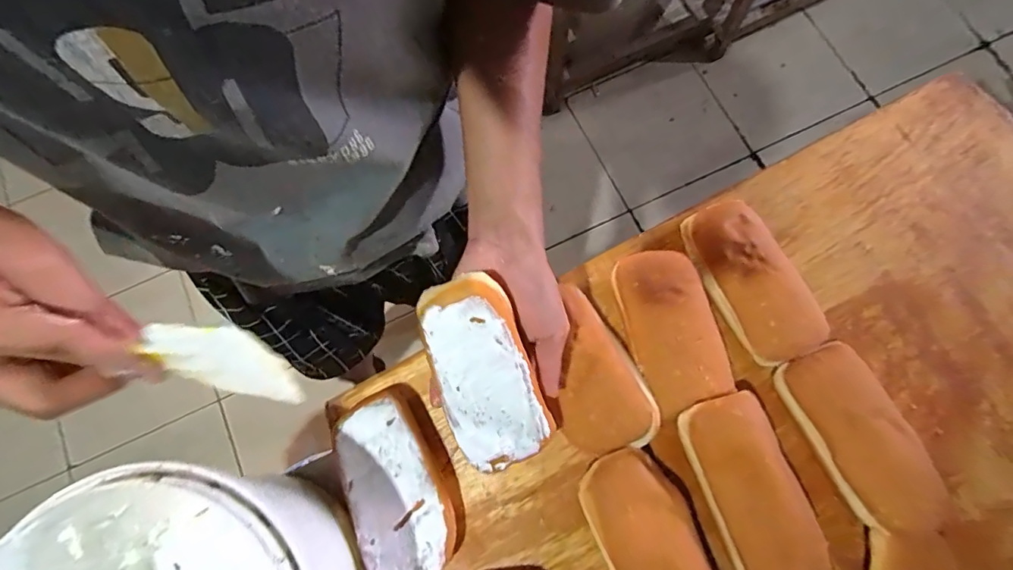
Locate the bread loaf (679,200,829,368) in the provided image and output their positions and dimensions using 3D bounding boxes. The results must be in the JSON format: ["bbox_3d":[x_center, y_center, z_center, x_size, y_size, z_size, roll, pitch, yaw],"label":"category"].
[{"bbox_3d":[0.217,-0.004,0.460,0.075,0.044,0.151,-23,76,-4],"label":"bread loaf"}]

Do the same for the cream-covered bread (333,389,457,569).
[{"bbox_3d":[-0.092,0.169,0.429,0.074,0.039,0.147,-19,76,-3],"label":"cream-covered bread"}]

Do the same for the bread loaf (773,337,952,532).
[{"bbox_3d":[0.292,0.124,0.422,0.075,0.046,0.151,-24,76,-4],"label":"bread loaf"}]

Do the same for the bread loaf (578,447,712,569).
[{"bbox_3d":[0.117,0.211,0.407,0.080,0.047,0.158,-24,76,-5],"label":"bread loaf"}]

